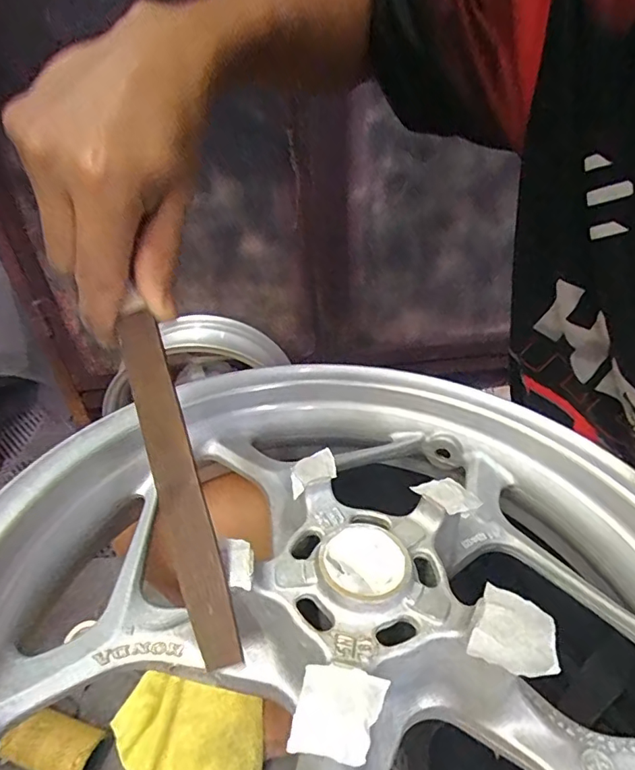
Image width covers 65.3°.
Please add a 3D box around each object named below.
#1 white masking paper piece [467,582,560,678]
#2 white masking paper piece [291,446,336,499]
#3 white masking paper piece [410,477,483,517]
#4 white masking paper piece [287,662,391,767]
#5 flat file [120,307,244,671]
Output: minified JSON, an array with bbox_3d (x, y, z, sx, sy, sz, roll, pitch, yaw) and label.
[{"bbox_3d":[0.080,0.099,0.198,0.031,0.004,0.033,17,37,23],"label":"white masking paper piece"},{"bbox_3d":[-0.003,0.047,0.272,0.030,0.004,0.021,-20,37,-19],"label":"white masking paper piece"},{"bbox_3d":[0.069,0.058,0.262,0.022,0.004,0.034,-27,48,-33],"label":"white masking paper piece"},{"bbox_3d":[0.008,0.113,0.172,0.029,0.004,0.028,12,40,7],"label":"white masking paper piece"},{"bbox_3d":[-0.062,0.039,0.217,0.018,0.006,0.156,-16,75,-13],"label":"flat file"}]

